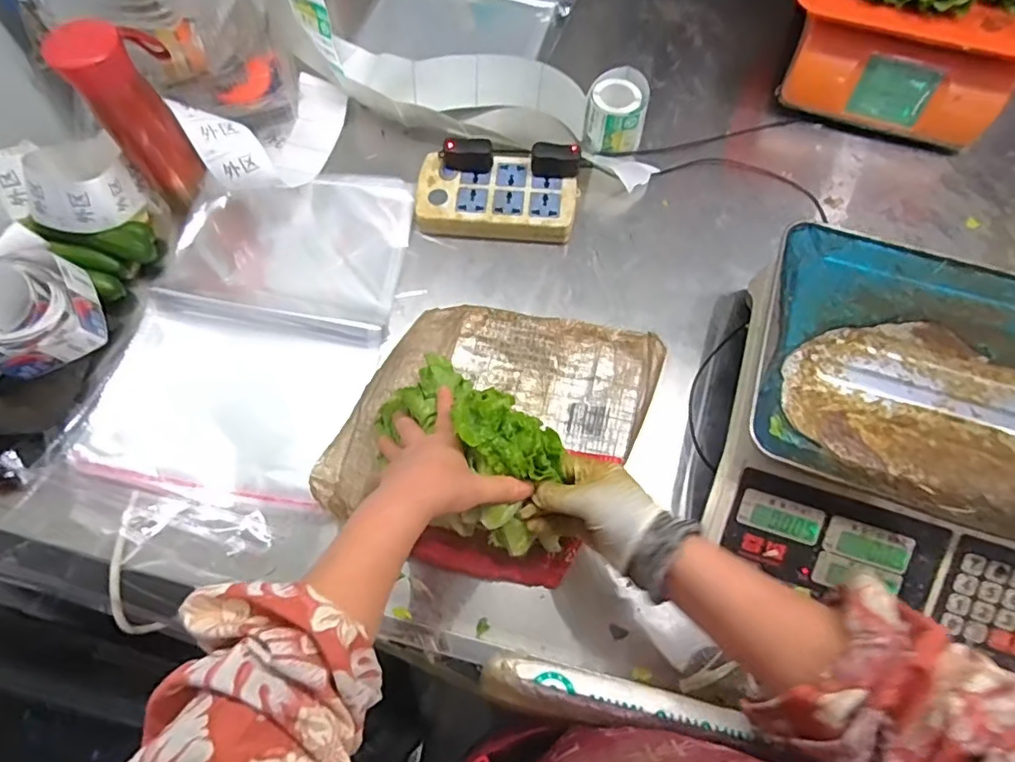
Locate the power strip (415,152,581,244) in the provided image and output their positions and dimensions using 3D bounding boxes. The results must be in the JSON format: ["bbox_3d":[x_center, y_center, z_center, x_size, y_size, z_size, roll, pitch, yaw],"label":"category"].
[{"bbox_3d":[-0.011,-0.210,0.659,0.178,0.034,0.101,5,68,3],"label":"power strip"}]

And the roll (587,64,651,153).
[{"bbox_3d":[0.132,-0.327,0.687,0.069,0.062,0.075,0,67,1],"label":"roll"}]

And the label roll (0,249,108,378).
[{"bbox_3d":[-0.462,-0.065,0.562,0.085,0.089,0.101,-18,68,-6],"label":"label roll"}]

